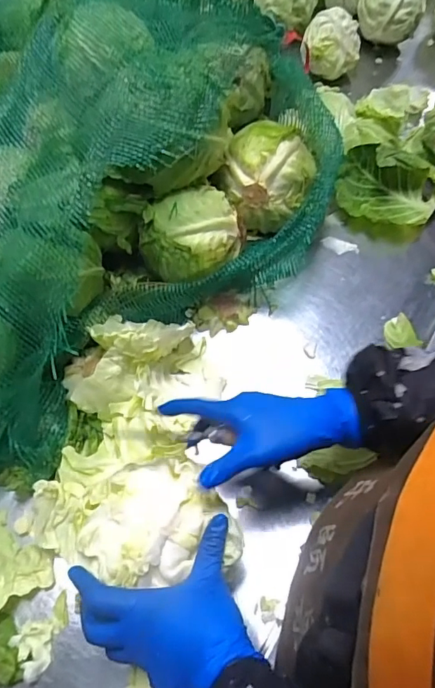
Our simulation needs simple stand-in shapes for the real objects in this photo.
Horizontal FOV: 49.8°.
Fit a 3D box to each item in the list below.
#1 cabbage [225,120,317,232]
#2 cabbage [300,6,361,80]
[{"bbox_3d":[0.067,-0.219,0.609,0.115,0.096,0.105,8,61,3],"label":"cabbage"},{"bbox_3d":[0.202,-0.527,0.828,0.092,0.086,0.080,21,63,10],"label":"cabbage"}]

